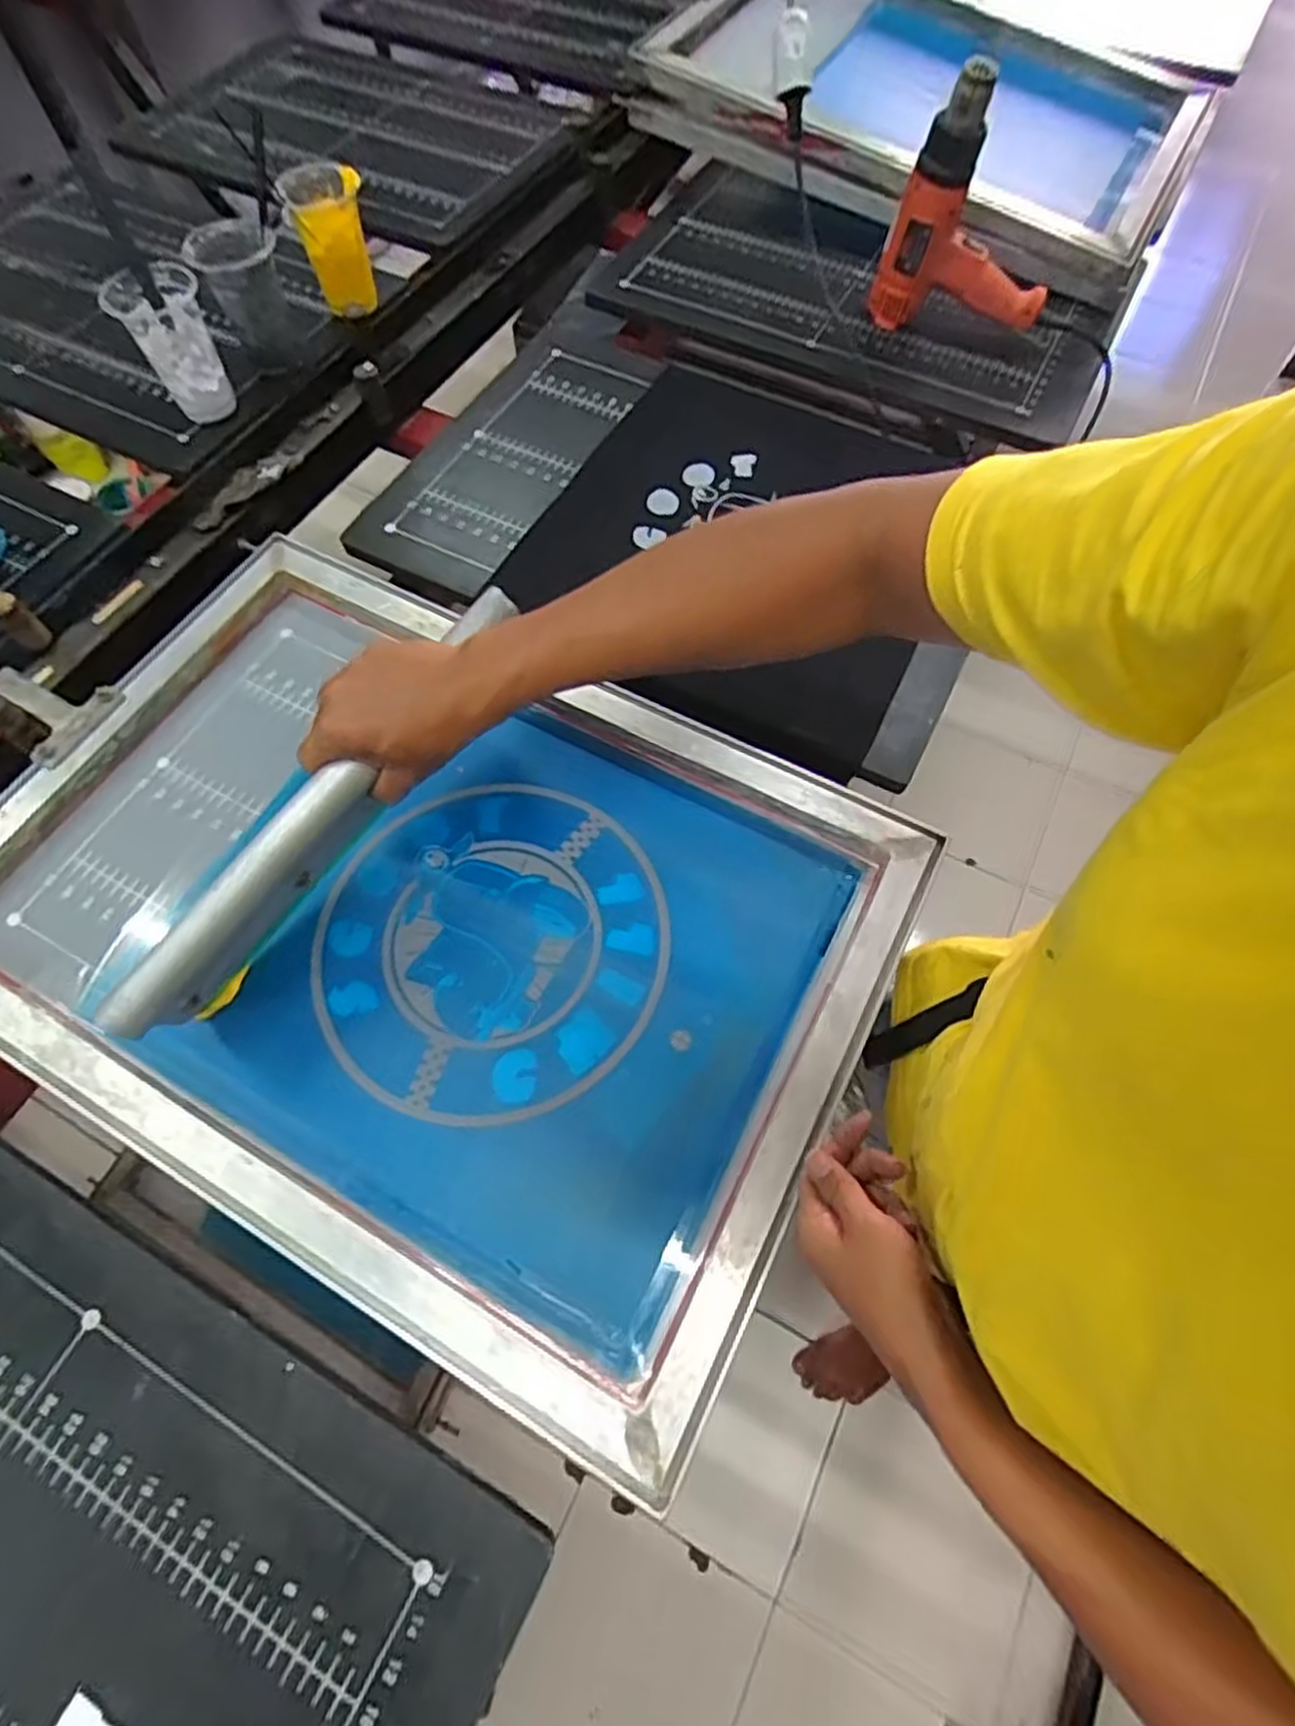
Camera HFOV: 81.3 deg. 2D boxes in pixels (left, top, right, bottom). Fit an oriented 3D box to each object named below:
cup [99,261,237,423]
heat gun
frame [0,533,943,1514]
[{"bbox_3d":[-0.480,-0.530,0.782,0.082,0.122,0.077,0,65,0],"label":"cup"},{"bbox_3d":[0.344,-0.670,0.769,0.170,0.195,0.098,24,67,11],"label":"heat gun"},{"bbox_3d":[-0.172,0.027,0.577,0.656,0.047,0.461,26,68,14],"label":"frame"}]

